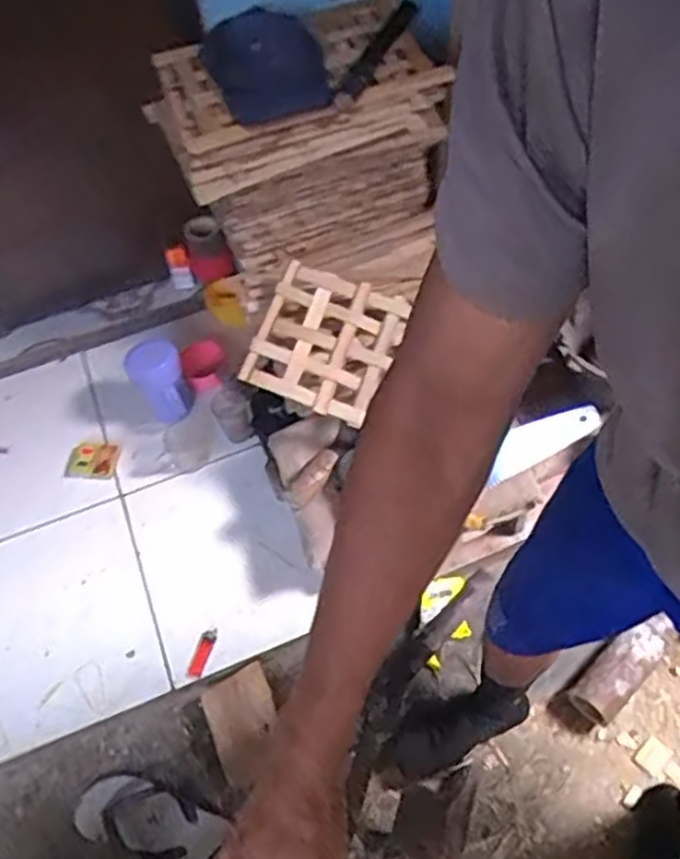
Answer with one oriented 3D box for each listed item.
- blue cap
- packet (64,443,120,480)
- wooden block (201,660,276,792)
[{"bbox_3d":[-0.116,-0.579,1.155,0.200,0.071,0.200,1,87,-16],"label":"blue cap"},{"bbox_3d":[-0.499,0.061,1.444,0.107,0.020,0.080,-4,57,3],"label":"packet"},{"bbox_3d":[-0.157,0.486,1.200,0.113,0.018,0.169,-24,58,-10],"label":"wooden block"}]

